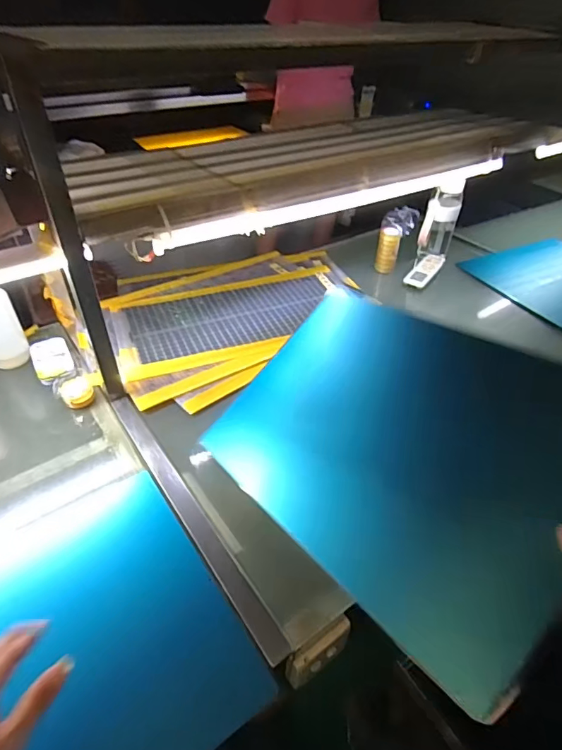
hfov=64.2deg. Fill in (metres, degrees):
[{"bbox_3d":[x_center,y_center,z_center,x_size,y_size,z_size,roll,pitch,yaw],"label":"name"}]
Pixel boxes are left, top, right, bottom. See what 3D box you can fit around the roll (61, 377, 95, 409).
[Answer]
[{"bbox_3d":[-0.364,0.030,0.806,0.051,0.026,0.061,-17,46,-21],"label":"roll"}]

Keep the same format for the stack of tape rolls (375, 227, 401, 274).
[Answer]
[{"bbox_3d":[0.285,-0.331,1.197,0.056,0.117,0.044,11,43,9],"label":"stack of tape rolls"}]

